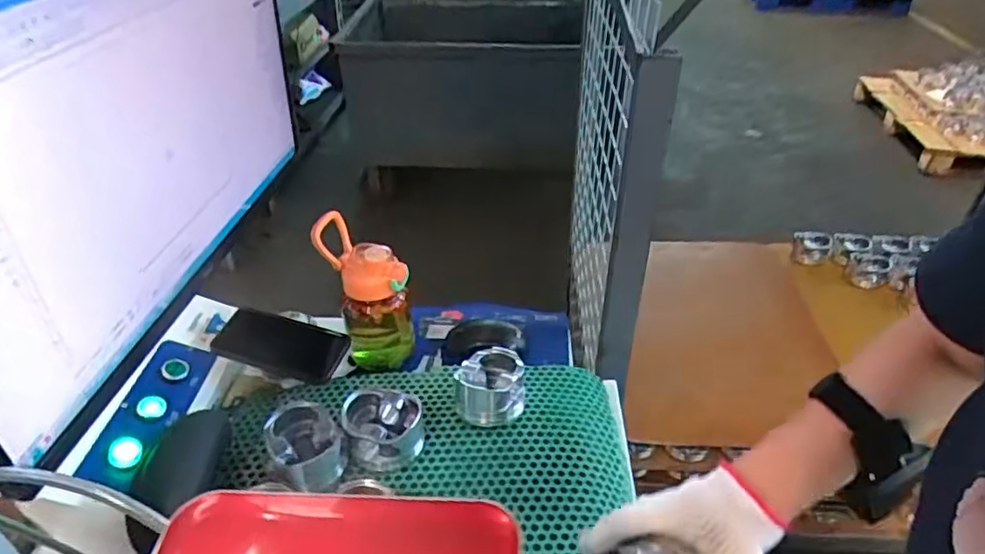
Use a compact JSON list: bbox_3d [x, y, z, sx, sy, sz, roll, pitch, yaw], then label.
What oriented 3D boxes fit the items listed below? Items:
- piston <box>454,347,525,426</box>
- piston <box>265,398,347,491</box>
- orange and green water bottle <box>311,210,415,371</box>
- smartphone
[{"bbox_3d":[-0.003,0.129,0.731,0.084,0.048,0.090,0,37,0],"label":"piston"},{"bbox_3d":[-0.205,0.184,0.664,0.074,0.060,0.078,0,37,0],"label":"piston"},{"bbox_3d":[-0.162,0.020,0.794,0.106,0.195,0.089,-10,38,-12],"label":"orange and green water bottle"},{"bbox_3d":[-0.270,0.085,0.785,0.153,0.014,0.071,18,62,0],"label":"smartphone"}]

